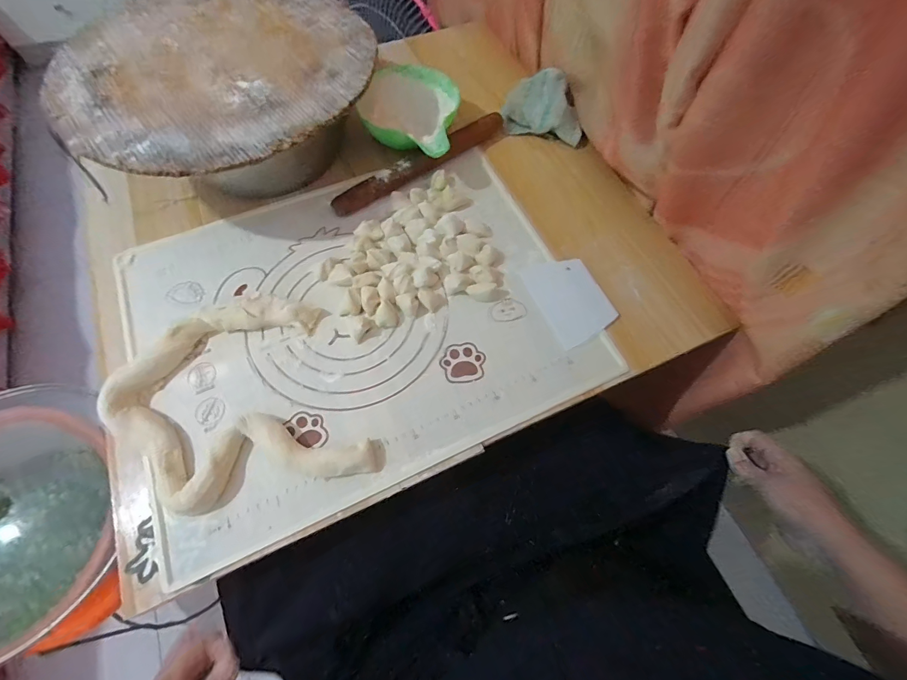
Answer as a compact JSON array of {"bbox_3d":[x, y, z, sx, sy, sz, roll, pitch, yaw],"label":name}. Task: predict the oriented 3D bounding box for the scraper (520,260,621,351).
[{"bbox_3d":[0.144,-0.053,0.480,0.079,0.006,0.114,-22,69,-11],"label":"scraper"}]

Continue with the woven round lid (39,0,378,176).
[{"bbox_3d":[-0.277,-0.330,0.461,0.349,0.010,0.348,1,67,-1],"label":"woven round lid"}]

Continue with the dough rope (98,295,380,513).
[{"bbox_3d":[-0.224,0.066,0.404,0.220,0.027,0.230,-23,69,-11],"label":"dough rope"}]

